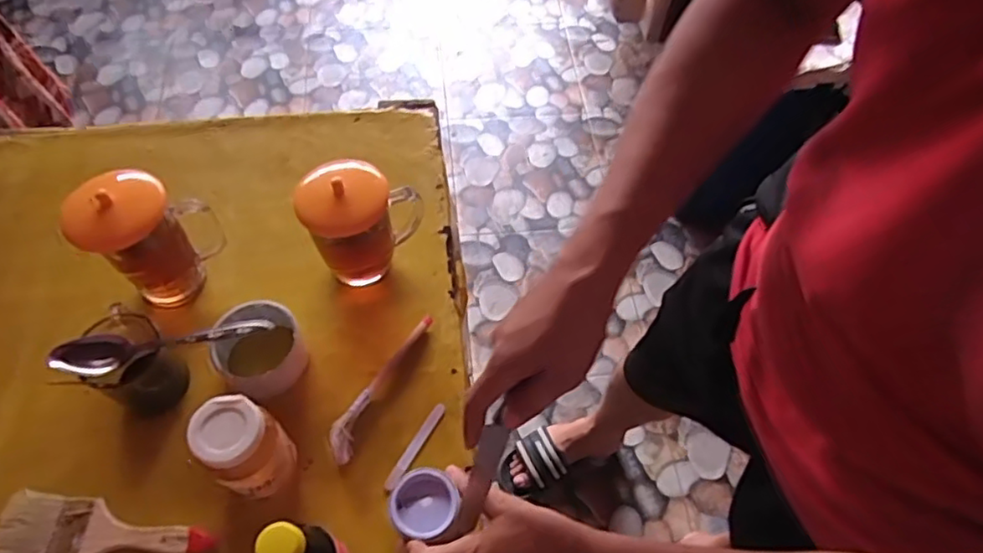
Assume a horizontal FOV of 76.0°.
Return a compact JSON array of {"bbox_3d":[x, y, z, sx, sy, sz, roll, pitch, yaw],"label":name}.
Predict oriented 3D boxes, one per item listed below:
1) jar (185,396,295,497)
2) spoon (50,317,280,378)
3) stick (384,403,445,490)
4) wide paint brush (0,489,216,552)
[{"bbox_3d":[-0.201,0.145,0.526,0.062,0.116,0.057,1,60,-2],"label":"jar"},{"bbox_3d":[-0.278,0.057,0.536,0.169,0.023,0.033,-10,61,-8],"label":"spoon"},{"bbox_3d":[-0.071,0.156,0.583,0.011,0.006,0.089,30,63,12],"label":"stick"},{"bbox_3d":[-0.327,0.223,0.529,0.174,0.019,0.063,7,60,2],"label":"wide paint brush"}]

